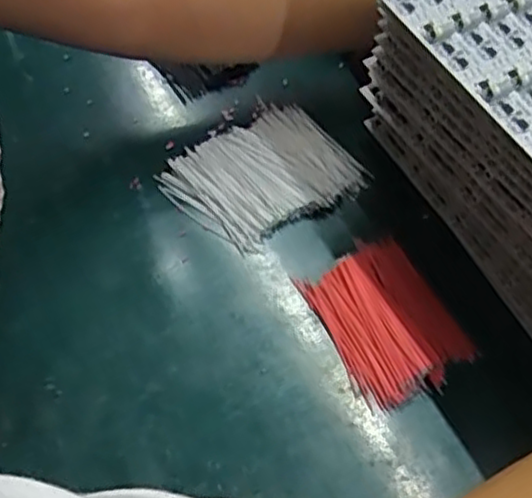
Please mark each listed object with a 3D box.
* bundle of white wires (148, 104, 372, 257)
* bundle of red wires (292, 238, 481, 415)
[{"bbox_3d":[-0.003,-0.051,0.483,0.123,0.011,0.095,-31,63,-20],"label":"bundle of white wires"},{"bbox_3d":[0.073,0.041,0.422,0.076,0.016,0.098,-23,61,-16],"label":"bundle of red wires"}]

